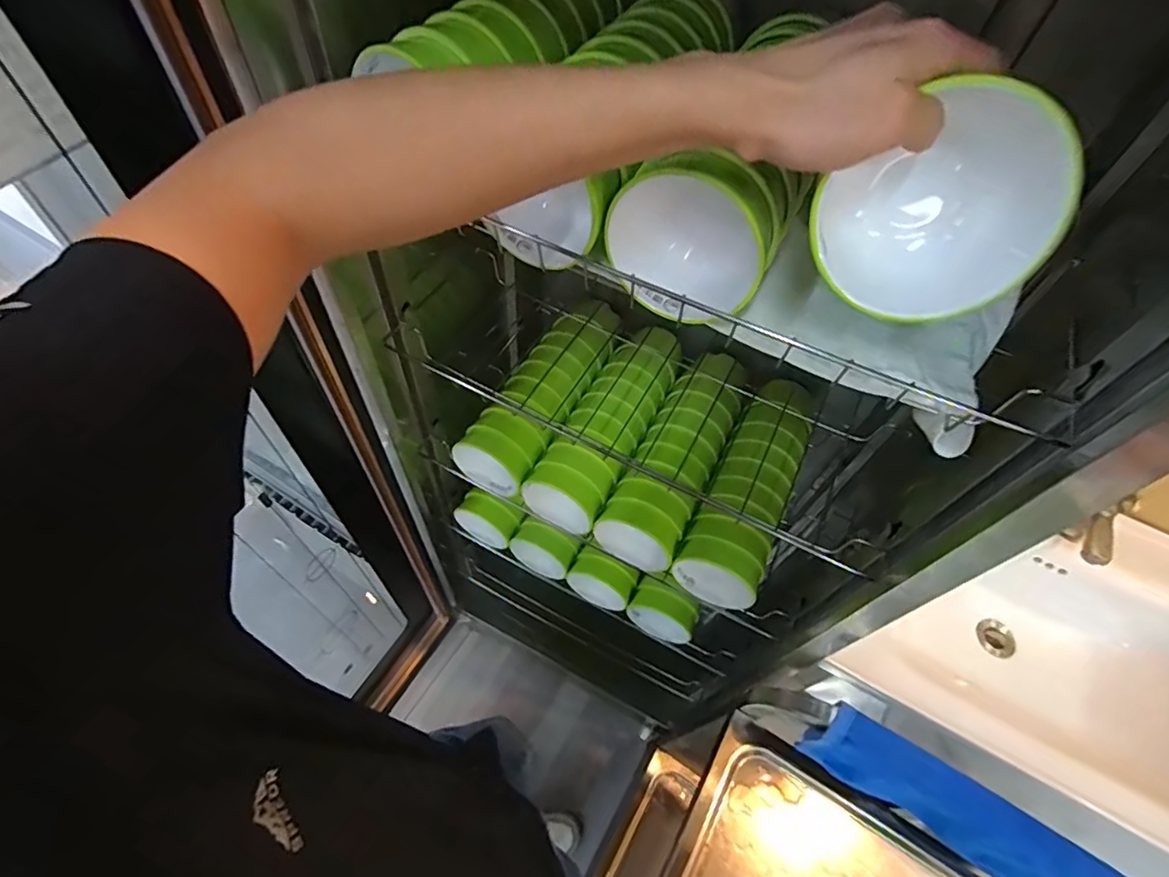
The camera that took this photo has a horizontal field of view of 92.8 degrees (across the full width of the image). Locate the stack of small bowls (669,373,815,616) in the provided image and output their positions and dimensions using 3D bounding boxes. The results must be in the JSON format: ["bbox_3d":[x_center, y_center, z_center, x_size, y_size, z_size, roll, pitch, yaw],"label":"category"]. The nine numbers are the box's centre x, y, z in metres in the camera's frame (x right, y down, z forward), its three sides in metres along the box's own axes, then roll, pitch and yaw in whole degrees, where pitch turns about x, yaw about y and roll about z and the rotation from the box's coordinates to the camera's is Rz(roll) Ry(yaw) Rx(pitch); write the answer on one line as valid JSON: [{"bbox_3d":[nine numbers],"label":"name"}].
[{"bbox_3d":[0.237,0.069,0.784,0.104,0.108,0.324,27,58,12],"label":"stack of small bowls"}]

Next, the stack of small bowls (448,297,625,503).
[{"bbox_3d":[-0.050,-0.075,0.859,0.108,0.095,0.348,27,58,13],"label":"stack of small bowls"}]

